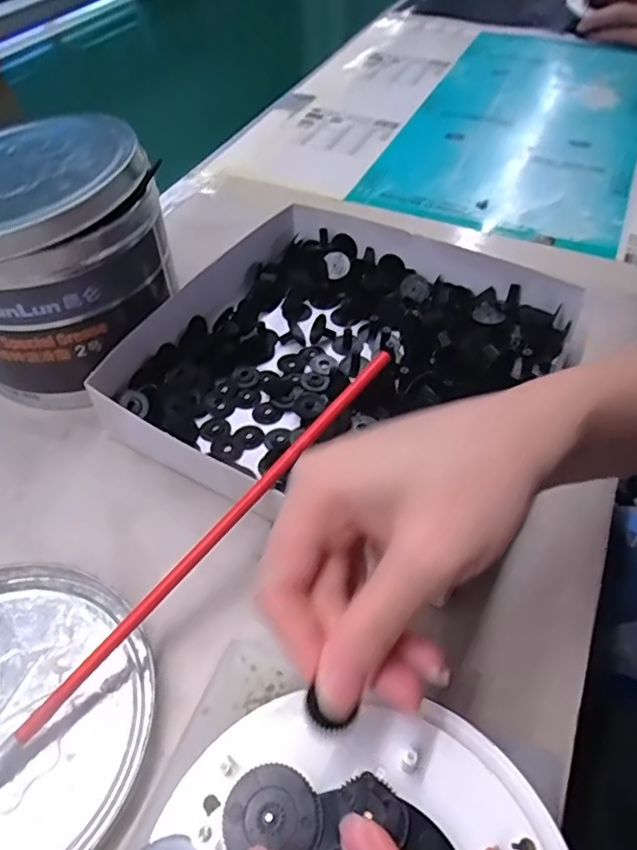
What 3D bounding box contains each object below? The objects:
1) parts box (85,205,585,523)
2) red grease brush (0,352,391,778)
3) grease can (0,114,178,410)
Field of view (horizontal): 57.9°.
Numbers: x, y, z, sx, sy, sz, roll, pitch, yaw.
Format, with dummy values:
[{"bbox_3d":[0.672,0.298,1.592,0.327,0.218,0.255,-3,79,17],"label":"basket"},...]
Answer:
[{"bbox_3d":[0.010,-0.044,0.331,0.215,0.037,0.206,26,55,22],"label":"parts box"},{"bbox_3d":[-0.054,0.057,0.236,0.011,0.008,0.253,34,72,31],"label":"red grease brush"},{"bbox_3d":[-0.145,-0.093,0.325,0.121,0.114,0.119,-13,53,-10],"label":"grease can"}]

